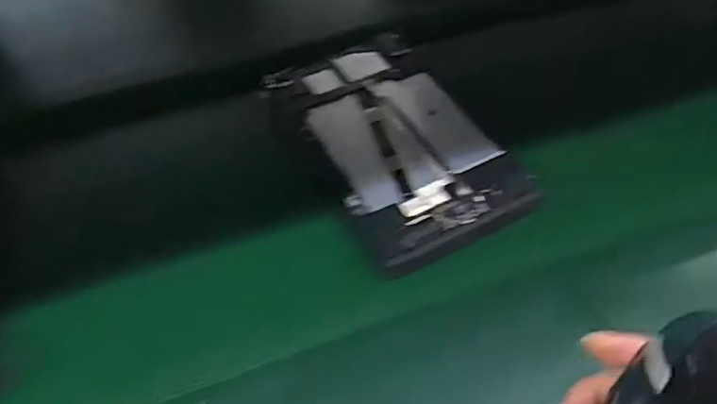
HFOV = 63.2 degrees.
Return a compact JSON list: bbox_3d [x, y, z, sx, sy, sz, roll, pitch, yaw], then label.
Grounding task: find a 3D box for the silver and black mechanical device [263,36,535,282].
[{"bbox_3d":[0.033,-0.058,0.529,0.148,0.020,0.246,-23,54,-16],"label":"silver and black mechanical device"}]

